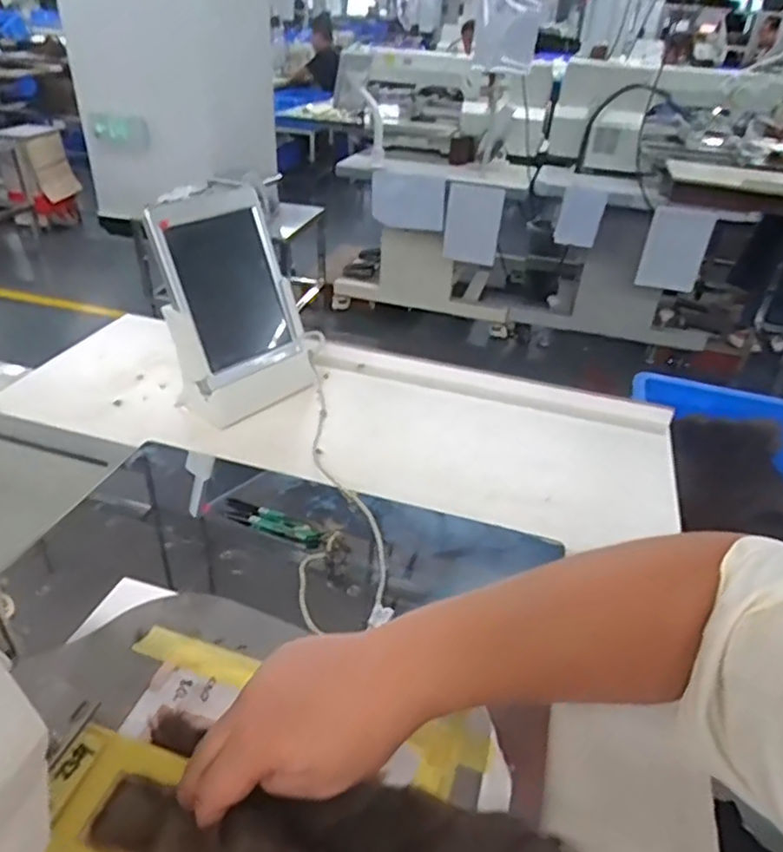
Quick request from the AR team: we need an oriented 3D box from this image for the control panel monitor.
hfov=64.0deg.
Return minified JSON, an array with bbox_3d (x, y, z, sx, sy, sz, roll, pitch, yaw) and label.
[{"bbox_3d":[-0.178,-0.138,0.757,0.101,0.239,0.173,28,41,32],"label":"control panel monitor"}]

